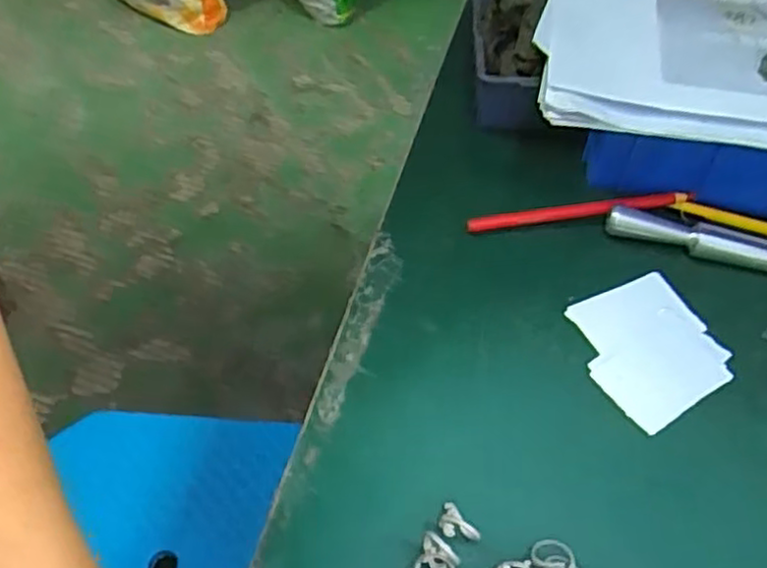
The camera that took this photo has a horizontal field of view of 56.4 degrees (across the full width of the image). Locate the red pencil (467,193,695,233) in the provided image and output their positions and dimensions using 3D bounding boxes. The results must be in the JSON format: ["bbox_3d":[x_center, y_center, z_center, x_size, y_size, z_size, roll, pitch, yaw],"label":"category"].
[{"bbox_3d":[0.141,-0.051,0.516,0.162,0.013,0.010,-3,52,-4],"label":"red pencil"}]

